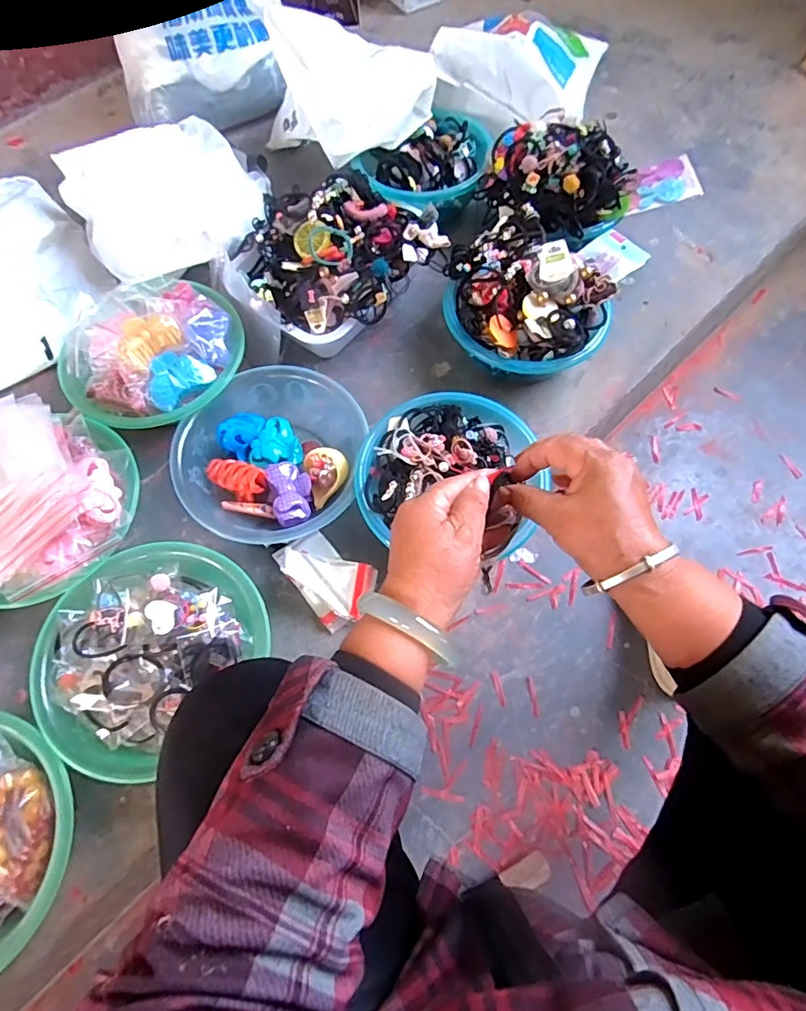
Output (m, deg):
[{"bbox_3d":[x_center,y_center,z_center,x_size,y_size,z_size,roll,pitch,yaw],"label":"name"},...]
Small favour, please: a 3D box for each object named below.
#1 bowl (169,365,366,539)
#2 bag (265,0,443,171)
[{"bbox_3d":[-0.166,-0.061,0.665,0.226,0.070,0.222,0,67,1],"label":"bowl"},{"bbox_3d":[-0.078,-0.672,0.805,0.249,0.121,0.197,-12,68,-4],"label":"bag"}]

